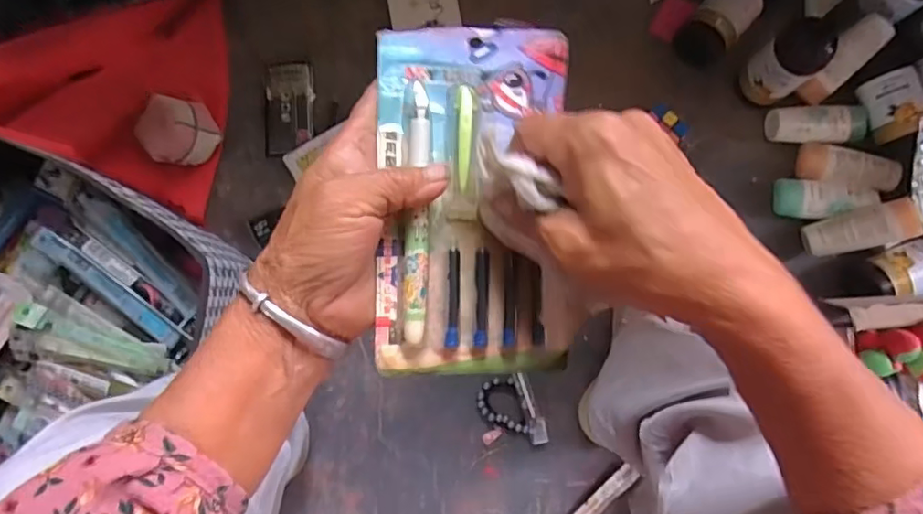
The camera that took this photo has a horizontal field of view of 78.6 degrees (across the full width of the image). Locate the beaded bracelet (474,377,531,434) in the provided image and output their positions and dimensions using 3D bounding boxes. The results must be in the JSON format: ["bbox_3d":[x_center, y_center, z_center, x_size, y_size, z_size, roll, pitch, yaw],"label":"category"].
[{"bbox_3d":[0.051,0.181,0.688,0.062,0.014,0.069,-5,78,0],"label":"beaded bracelet"}]

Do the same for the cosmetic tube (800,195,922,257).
[{"bbox_3d":[0.482,-0.033,0.679,0.119,0.026,0.048,-17,78,16],"label":"cosmetic tube"}]

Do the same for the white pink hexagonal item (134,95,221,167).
[{"bbox_3d":[-0.355,-0.158,0.698,0.088,0.050,0.082,-42,81,-7],"label":"white pink hexagonal item"}]

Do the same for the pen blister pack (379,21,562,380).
[{"bbox_3d":[0.008,-0.032,0.276,0.094,0.021,0.175,2,83,-17],"label":"pen blister pack"}]

